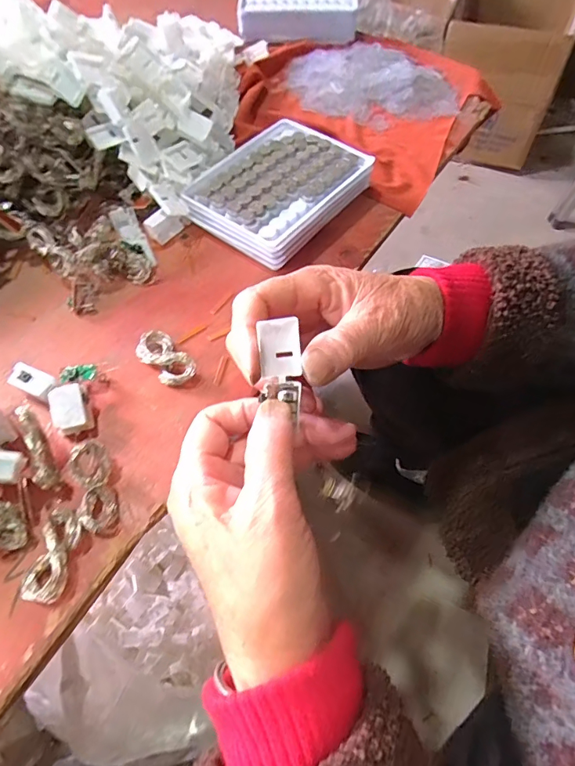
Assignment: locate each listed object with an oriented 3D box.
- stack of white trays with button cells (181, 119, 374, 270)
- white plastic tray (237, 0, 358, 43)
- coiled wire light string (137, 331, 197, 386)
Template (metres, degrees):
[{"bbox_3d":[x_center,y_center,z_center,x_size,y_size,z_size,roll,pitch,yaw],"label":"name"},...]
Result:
[{"bbox_3d":[-0.008,-0.153,0.353,0.102,0.030,0.134,33,65,19],"label":"stack of white trays with button cells"},{"bbox_3d":[0.013,-0.438,0.511,0.131,0.035,0.096,4,60,2],"label":"white plastic tray"},{"bbox_3d":[-0.077,-0.015,0.282,0.023,0.012,0.045,-36,65,-19],"label":"coiled wire light string"}]

